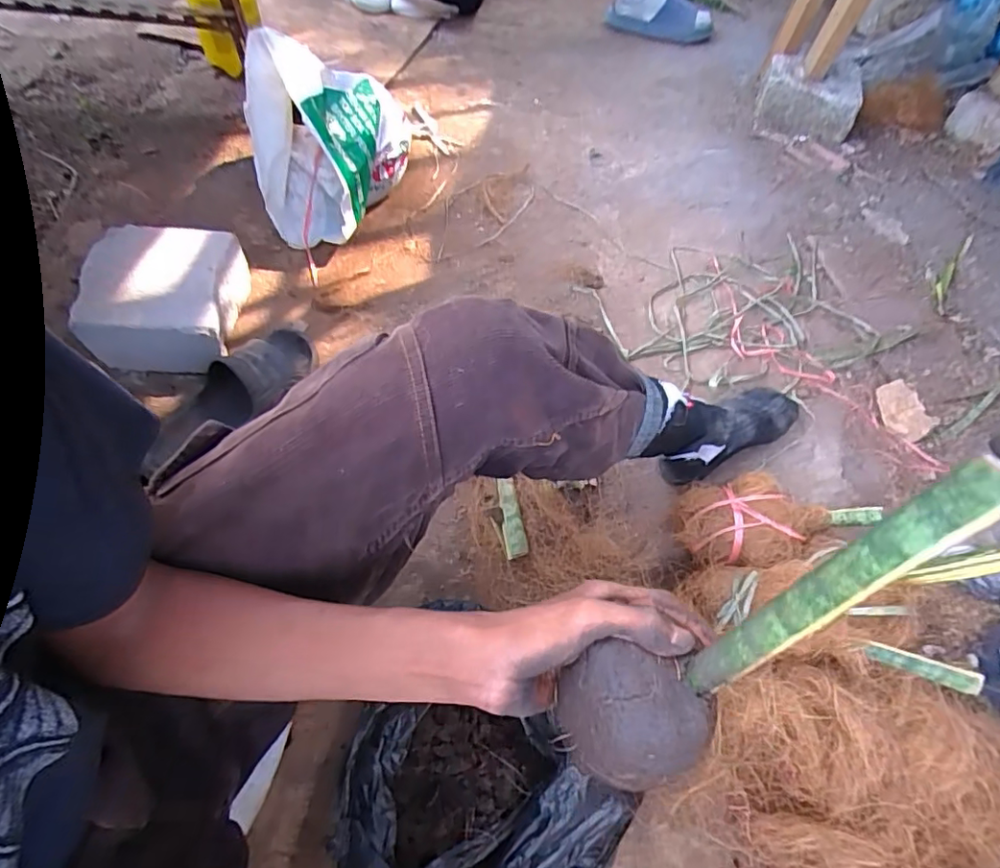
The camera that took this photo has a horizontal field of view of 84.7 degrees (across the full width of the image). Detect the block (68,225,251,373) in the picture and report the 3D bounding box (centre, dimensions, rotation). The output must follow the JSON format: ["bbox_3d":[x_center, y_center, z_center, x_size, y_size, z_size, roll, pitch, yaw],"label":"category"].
[{"bbox_3d":[-0.486,-0.198,0.804,0.195,0.094,0.206,-3,60,-7],"label":"block"}]

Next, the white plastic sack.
[{"bbox_3d":[-0.277,-0.473,0.896,0.254,0.242,0.199,-11,60,-10],"label":"white plastic sack"}]

